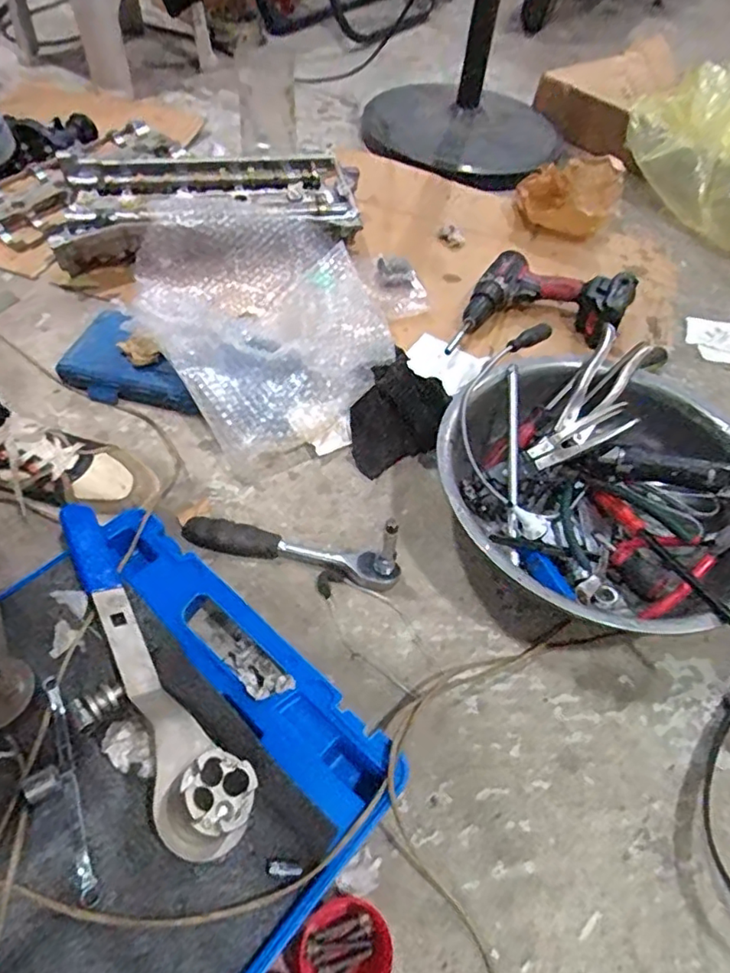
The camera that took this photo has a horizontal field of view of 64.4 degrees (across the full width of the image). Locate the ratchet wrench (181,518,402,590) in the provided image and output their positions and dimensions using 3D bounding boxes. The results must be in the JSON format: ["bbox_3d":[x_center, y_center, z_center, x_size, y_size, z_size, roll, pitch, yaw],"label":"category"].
[{"bbox_3d":[-0.080,0.061,0.635,0.244,0.065,0.052,9,53,3],"label":"ratchet wrench"}]

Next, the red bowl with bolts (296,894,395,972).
[{"bbox_3d":[-0.015,0.354,0.438,0.066,0.041,0.067,2,53,-2],"label":"red bowl with bolts"}]

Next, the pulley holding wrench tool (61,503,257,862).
[{"bbox_3d":[-0.202,0.146,0.510,0.068,0.054,0.351,-28,61,-23],"label":"pulley holding wrench tool"}]

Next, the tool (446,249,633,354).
[{"bbox_3d":[0.267,-0.258,0.882,0.224,0.083,0.246,23,55,13],"label":"tool"}]

